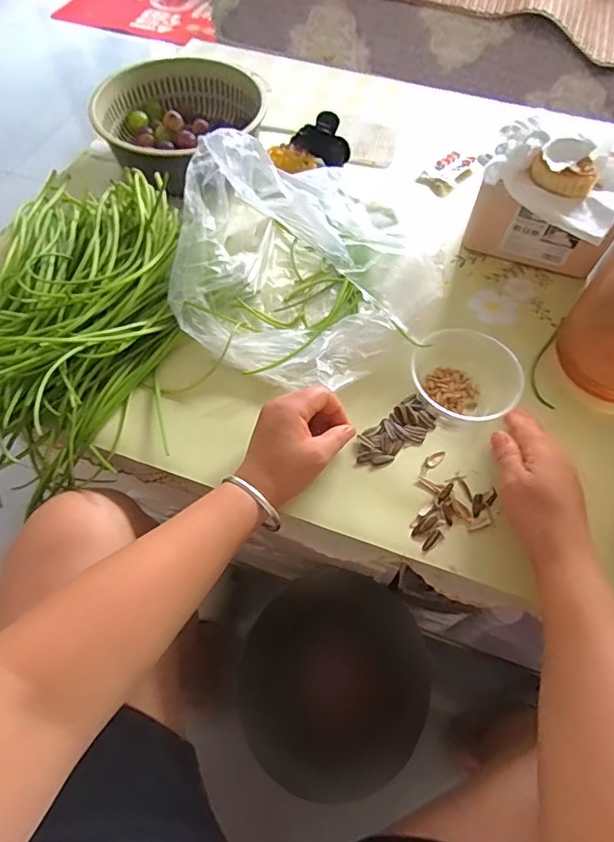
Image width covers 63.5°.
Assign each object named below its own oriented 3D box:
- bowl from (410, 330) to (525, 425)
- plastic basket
[{"bbox_3d":[0.161,-0.046,0.509,0.105,0.051,0.098,0,60,-1],"label":"bowl"},{"bbox_3d":[-0.176,-0.407,0.692,0.220,0.071,0.209,0,60,-1],"label":"plastic basket"}]

